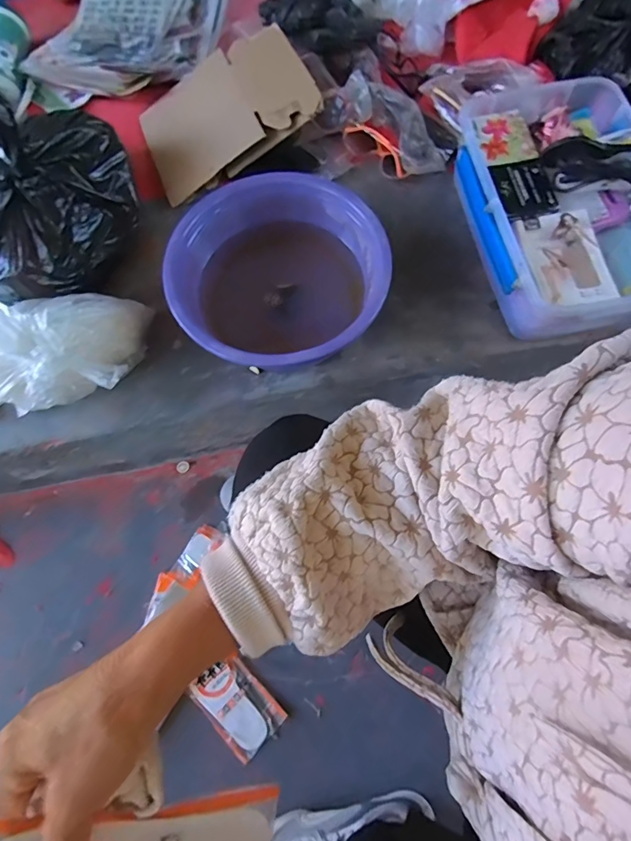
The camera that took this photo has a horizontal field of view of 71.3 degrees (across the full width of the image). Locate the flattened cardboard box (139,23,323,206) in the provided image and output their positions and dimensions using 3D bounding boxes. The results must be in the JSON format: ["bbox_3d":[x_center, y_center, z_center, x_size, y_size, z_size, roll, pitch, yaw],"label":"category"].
[{"bbox_3d":[-0.149,-0.510,0.720,0.280,0.029,0.227,-25,73,11],"label":"flattened cardboard box"}]

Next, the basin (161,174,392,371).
[{"bbox_3d":[-0.051,-0.190,0.622,0.276,0.121,0.252,0,72,1],"label":"basin"}]

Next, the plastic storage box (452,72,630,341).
[{"bbox_3d":[0.340,-0.330,0.619,0.238,0.114,0.424,-12,72,-3],"label":"plastic storage box"}]

